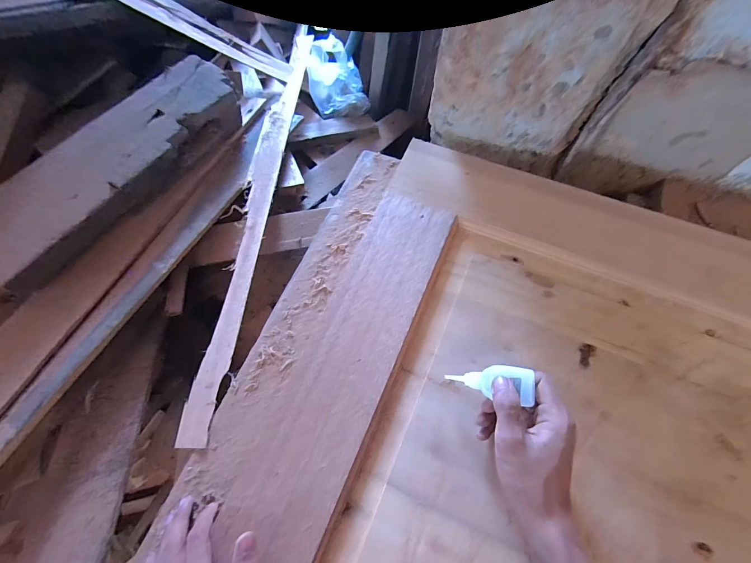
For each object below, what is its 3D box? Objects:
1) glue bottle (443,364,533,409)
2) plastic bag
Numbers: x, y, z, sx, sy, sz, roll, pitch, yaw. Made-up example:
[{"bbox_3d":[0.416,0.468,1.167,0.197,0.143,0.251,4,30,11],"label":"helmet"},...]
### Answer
[{"bbox_3d":[0.110,0.098,0.335,0.084,0.013,0.033,-5,66,32],"label":"glue bottle"},{"bbox_3d":[-0.085,-0.453,0.768,0.131,0.177,0.082,-15,69,-4],"label":"plastic bag"}]

